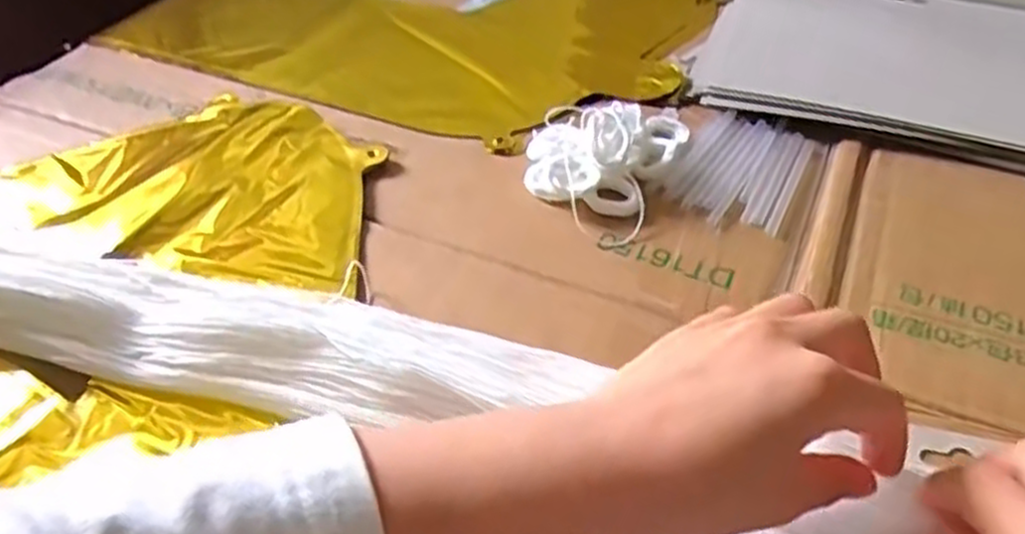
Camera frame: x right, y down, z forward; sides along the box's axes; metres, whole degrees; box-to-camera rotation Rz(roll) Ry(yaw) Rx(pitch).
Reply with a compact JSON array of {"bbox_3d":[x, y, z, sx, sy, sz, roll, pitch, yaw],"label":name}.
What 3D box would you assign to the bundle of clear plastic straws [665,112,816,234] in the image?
[{"bbox_3d":[0.120,-0.053,0.411,0.059,0.006,0.089,20,48,21],"label":"bundle of clear plastic straws"}]

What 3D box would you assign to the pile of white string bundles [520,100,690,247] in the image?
[{"bbox_3d":[0.044,-0.063,0.398,0.070,0.034,0.098,18,48,19],"label":"pile of white string bundles"}]

